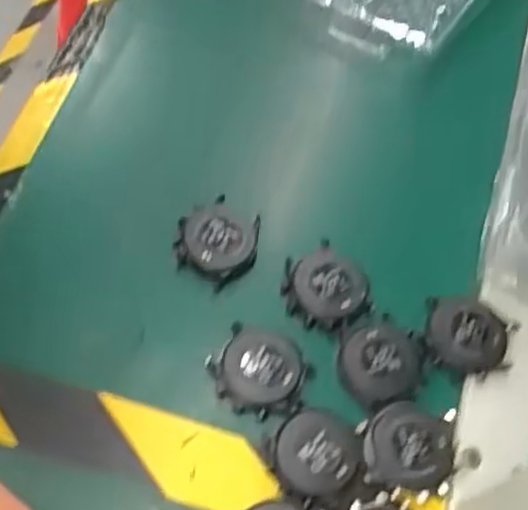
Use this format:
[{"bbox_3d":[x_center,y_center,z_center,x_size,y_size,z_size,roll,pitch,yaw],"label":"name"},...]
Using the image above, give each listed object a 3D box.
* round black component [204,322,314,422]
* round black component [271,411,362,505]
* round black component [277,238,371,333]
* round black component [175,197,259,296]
[{"bbox_3d":[-0.001,0.060,0.395,0.050,0.014,0.049,3,62,-5],"label":"round black component"},{"bbox_3d":[0.028,0.099,0.380,0.043,0.007,0.044,3,62,-5],"label":"round black component"},{"bbox_3d":[0.035,0.018,0.425,0.044,0.017,0.047,3,62,-5],"label":"round black component"},{"bbox_3d":[-0.027,-0.008,0.431,0.046,0.018,0.045,3,62,-5],"label":"round black component"}]

